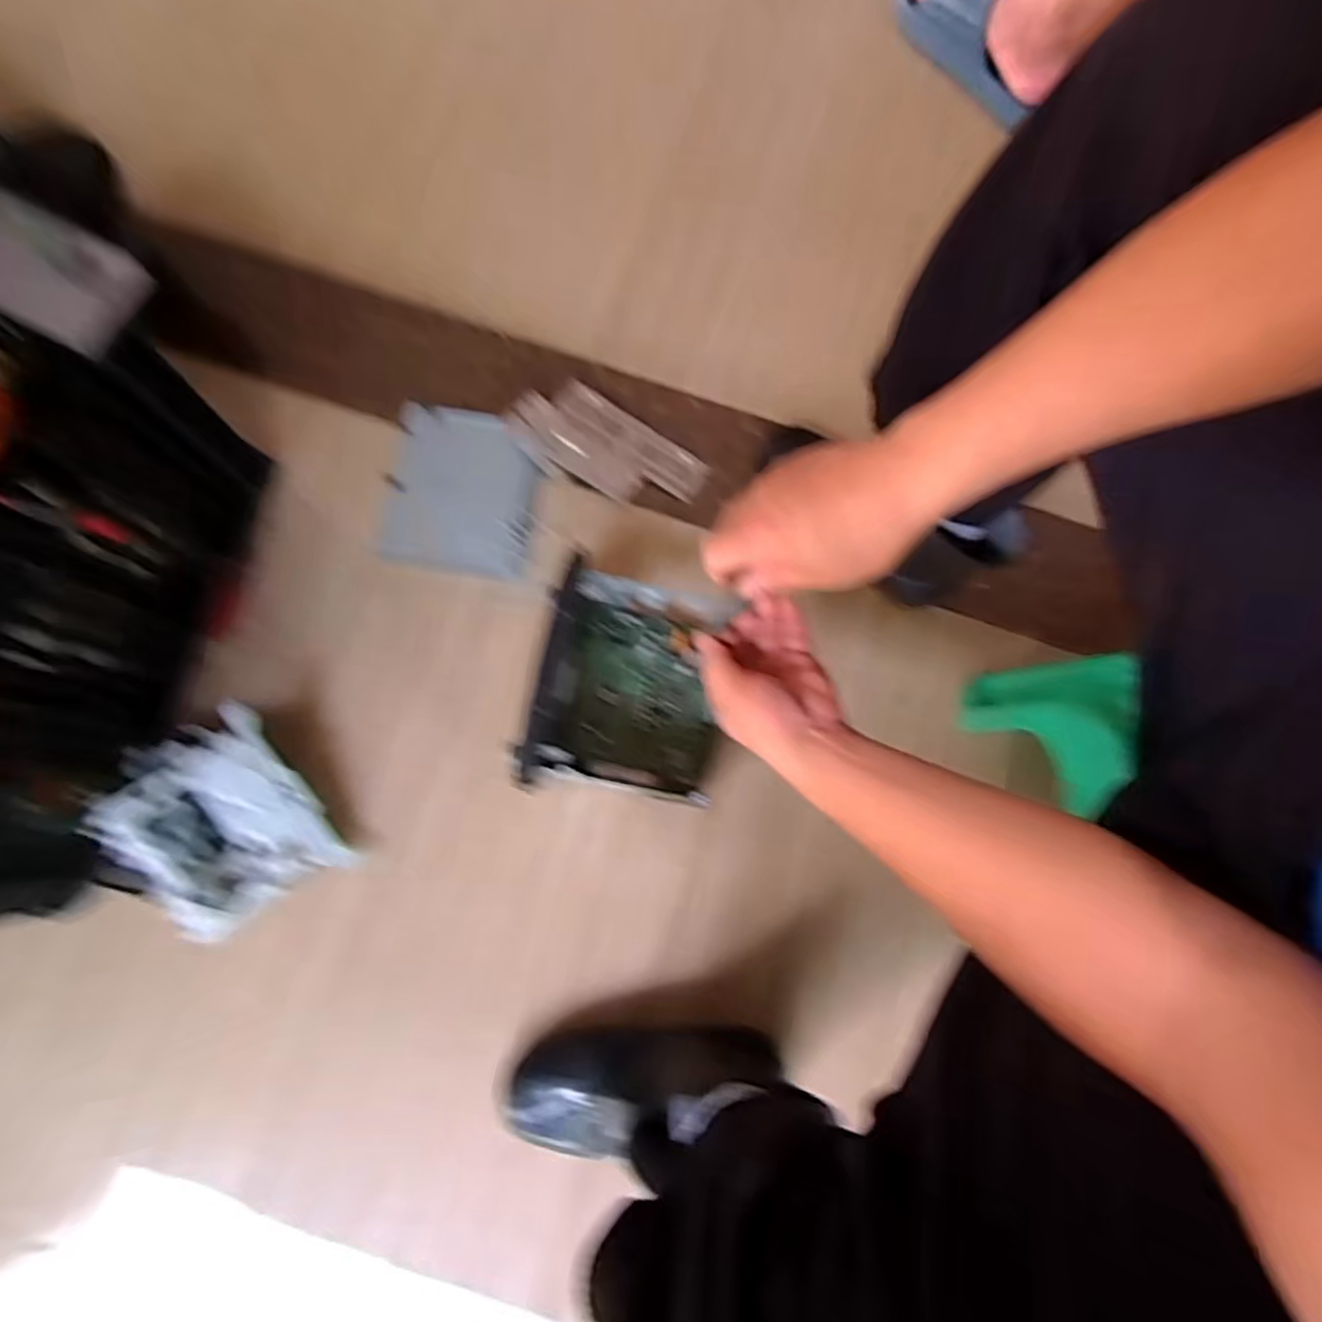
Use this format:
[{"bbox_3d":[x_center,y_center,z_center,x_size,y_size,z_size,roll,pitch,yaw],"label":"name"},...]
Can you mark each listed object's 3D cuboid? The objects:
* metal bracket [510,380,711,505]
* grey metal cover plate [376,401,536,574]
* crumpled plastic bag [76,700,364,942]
[{"bbox_3d":[-0.060,-0.231,0.740,0.210,0.021,0.101,32,80,6],"label":"metal bracket"},{"bbox_3d":[-0.214,-0.184,0.730,0.153,0.008,0.175,7,79,1],"label":"grey metal cover plate"},{"bbox_3d":[-0.410,0.147,0.624,0.173,0.083,0.186,-31,81,-6],"label":"crumpled plastic bag"}]

